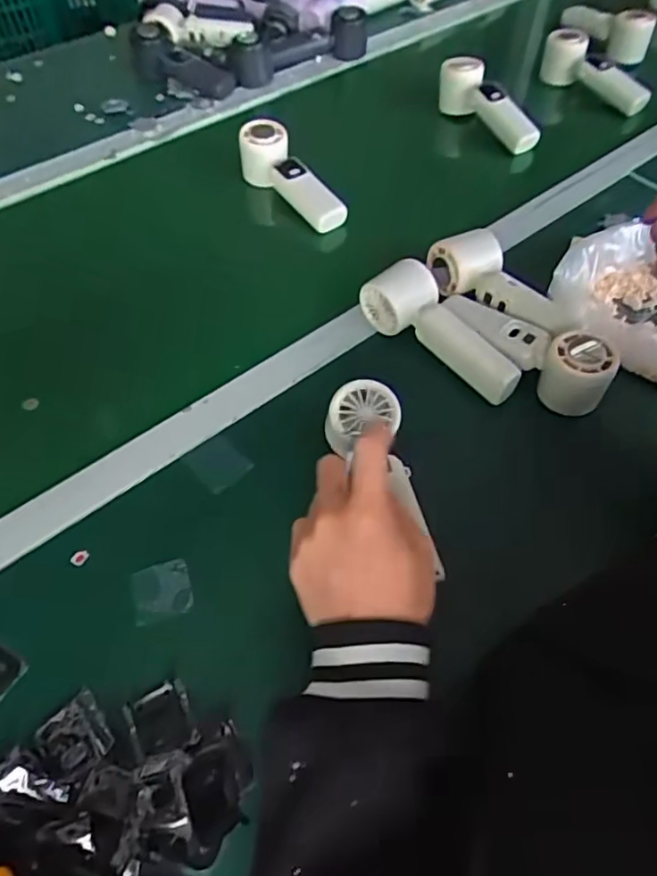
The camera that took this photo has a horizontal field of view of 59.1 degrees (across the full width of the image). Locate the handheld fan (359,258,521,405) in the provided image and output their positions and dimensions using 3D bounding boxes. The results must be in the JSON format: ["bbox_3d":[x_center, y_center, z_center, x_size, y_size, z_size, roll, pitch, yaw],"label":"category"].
[{"bbox_3d":[0.108,-0.102,0.537,0.056,0.047,0.164,-40,65,-23],"label":"handheld fan"}]

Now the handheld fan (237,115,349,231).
[{"bbox_3d":[-0.045,-0.306,0.696,0.054,0.058,0.172,-39,81,-24],"label":"handheld fan"}]

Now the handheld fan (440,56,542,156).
[{"bbox_3d":[0.218,-0.447,0.785,0.069,0.059,0.163,-38,79,-24],"label":"handheld fan"}]

